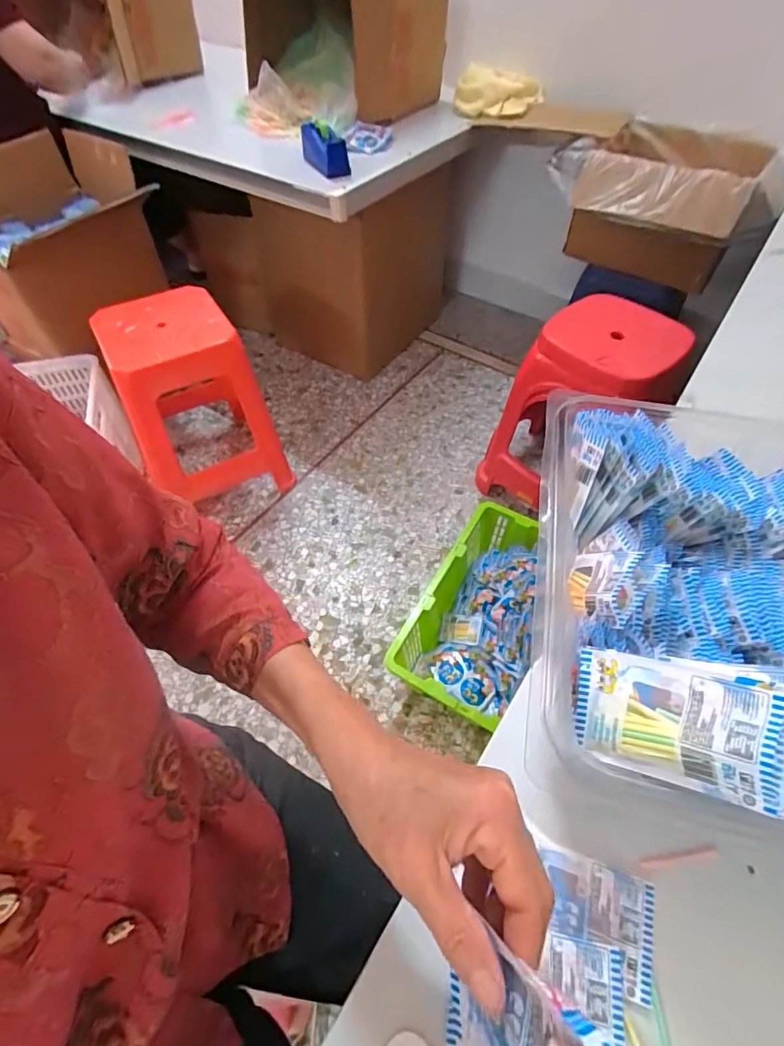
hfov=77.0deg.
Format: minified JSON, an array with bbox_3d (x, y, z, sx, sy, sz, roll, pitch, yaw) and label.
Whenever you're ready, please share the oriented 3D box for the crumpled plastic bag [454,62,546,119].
[{"bbox_3d":[0.266,-1.063,1.220,0.211,0.097,0.073,-1,54,-1],"label":"crumpled plastic bag"}]

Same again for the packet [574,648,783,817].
[{"bbox_3d":[0.153,0.112,0.280,0.105,0.012,0.059,1,72,49],"label":"packet"}]

